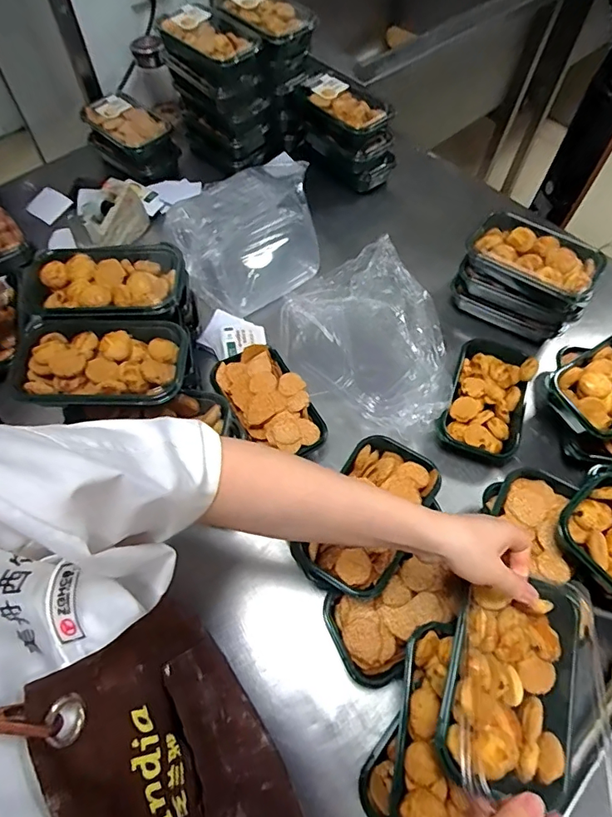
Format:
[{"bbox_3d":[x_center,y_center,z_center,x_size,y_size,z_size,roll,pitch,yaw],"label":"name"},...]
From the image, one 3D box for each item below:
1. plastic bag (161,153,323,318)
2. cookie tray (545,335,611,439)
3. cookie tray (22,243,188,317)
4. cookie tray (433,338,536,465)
[{"bbox_3d":[-0.089,-0.300,0.850,0.279,0.121,0.203,-34,66,-18],"label":"plastic bag"},{"bbox_3d":[0.432,-0.034,0.684,0.183,0.050,0.113,-30,65,-16],"label":"cookie tray"},{"bbox_3d":[-0.264,-0.163,0.628,0.202,0.039,0.132,-3,61,-2],"label":"cookie tray"},{"bbox_3d":[0.272,-0.017,0.721,0.114,0.047,0.193,21,63,11],"label":"cookie tray"}]

